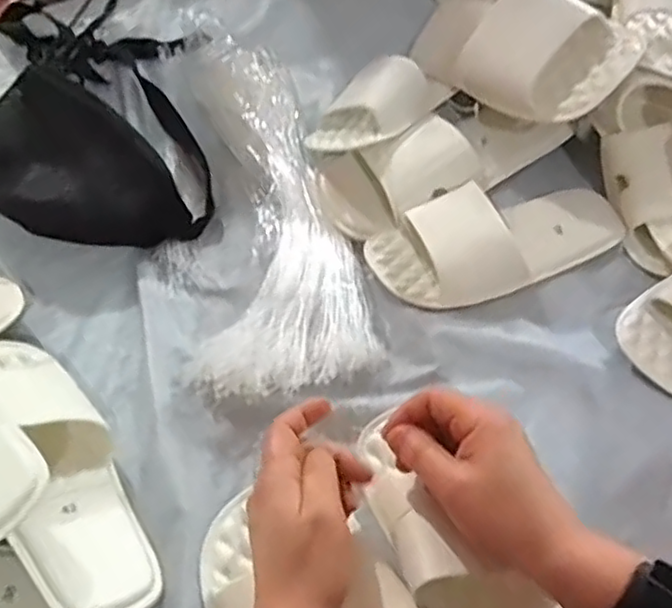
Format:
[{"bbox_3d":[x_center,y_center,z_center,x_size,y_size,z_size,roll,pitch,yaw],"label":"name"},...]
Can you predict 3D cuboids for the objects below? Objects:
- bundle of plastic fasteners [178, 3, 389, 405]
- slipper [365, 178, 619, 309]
[{"bbox_3d":[-0.089,-0.121,0.640,0.154,0.037,0.466,-13,56,-7],"label":"bundle of plastic fasteners"},{"bbox_3d":[0.143,-0.059,0.586,0.229,0.046,0.104,-10,56,-5],"label":"slipper"}]

